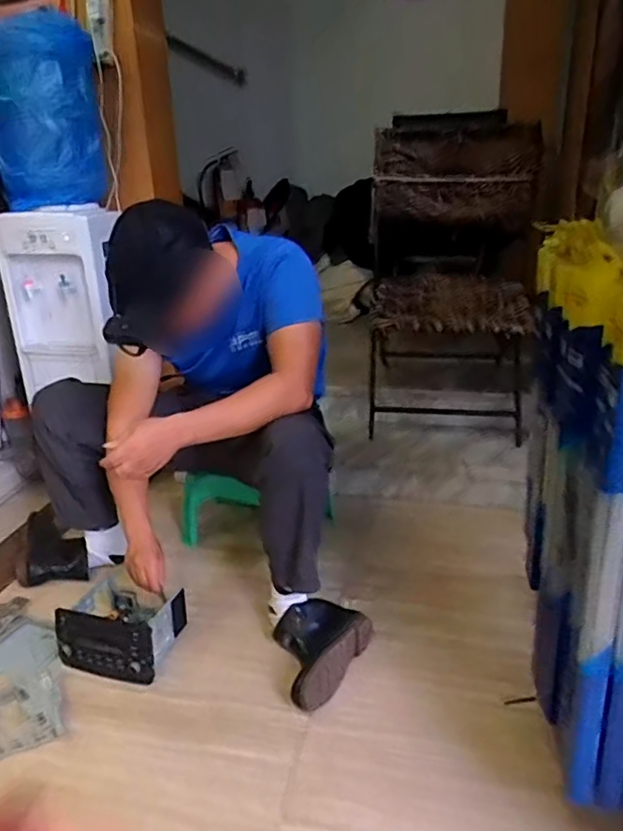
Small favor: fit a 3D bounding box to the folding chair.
[{"bbox_3d":[0.385,-0.386,1.706,0.423,0.782,0.646,2,22,9],"label":"folding chair"}]

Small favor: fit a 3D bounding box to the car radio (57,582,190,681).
[{"bbox_3d":[-0.384,0.428,1.235,0.211,0.112,0.207,7,25,19],"label":"car radio"}]

